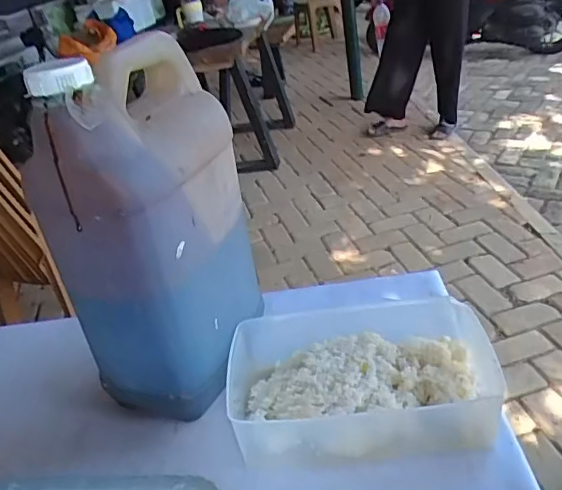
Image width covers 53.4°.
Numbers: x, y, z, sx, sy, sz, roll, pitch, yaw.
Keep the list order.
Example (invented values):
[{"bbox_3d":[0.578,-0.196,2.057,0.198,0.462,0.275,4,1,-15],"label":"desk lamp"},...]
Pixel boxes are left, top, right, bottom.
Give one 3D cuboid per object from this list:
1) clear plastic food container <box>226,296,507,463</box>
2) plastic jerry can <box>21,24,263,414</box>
[{"bbox_3d":[0.068,0.113,0.510,0.239,0.057,0.159,-4,31,6],"label":"clear plastic food container"},{"bbox_3d":[-0.104,-0.018,0.499,0.114,0.298,0.171,1,32,20],"label":"plastic jerry can"}]

